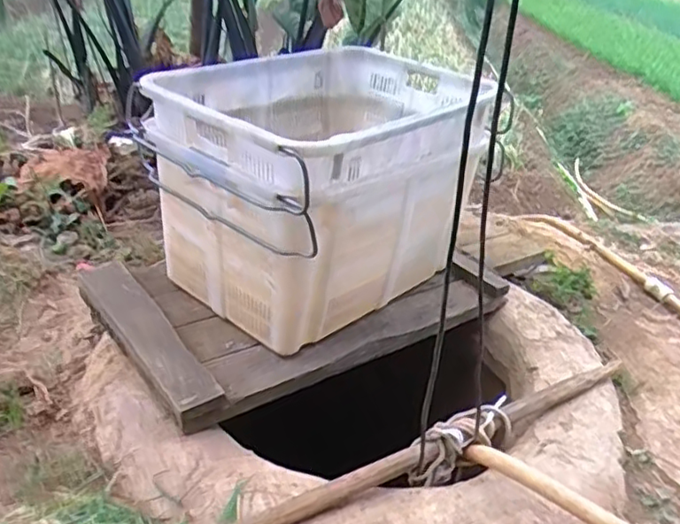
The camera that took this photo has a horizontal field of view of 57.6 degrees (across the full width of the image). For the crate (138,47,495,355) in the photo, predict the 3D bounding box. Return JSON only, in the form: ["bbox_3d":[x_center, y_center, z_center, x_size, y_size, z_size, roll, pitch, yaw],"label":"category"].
[{"bbox_3d":[-0.033,-0.183,1.414,0.511,0.435,0.753,24,33,27],"label":"crate"}]

